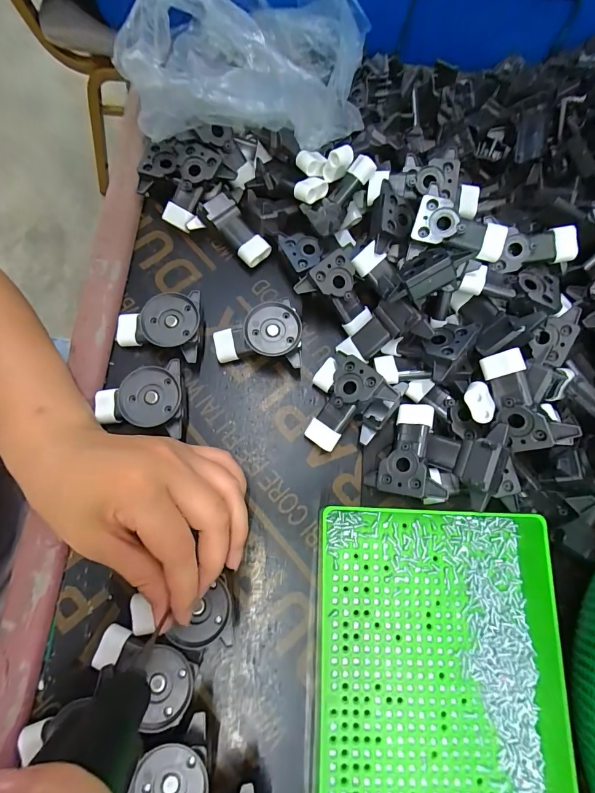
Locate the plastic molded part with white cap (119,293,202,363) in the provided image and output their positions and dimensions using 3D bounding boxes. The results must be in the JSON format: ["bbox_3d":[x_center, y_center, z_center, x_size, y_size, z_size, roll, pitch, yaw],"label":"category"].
[{"bbox_3d":[-0.105,-0.048,0.279,0.066,0.031,0.050,-10,75,-1],"label":"plastic molded part with white cap"}]

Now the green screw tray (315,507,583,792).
[{"bbox_3d":[0.092,0.196,0.220,0.158,0.026,0.238,1,75,2],"label":"green screw tray"}]

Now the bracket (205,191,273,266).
[{"bbox_3d":[-0.051,-0.139,0.306,0.024,0.025,0.062,-40,78,-8],"label":"bracket"}]

